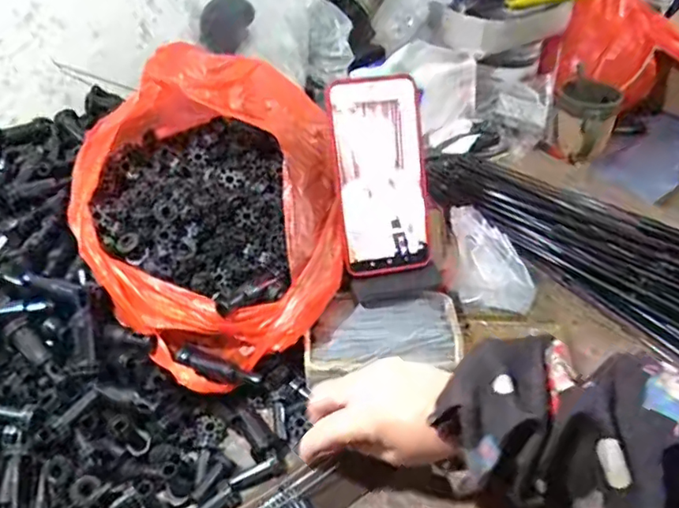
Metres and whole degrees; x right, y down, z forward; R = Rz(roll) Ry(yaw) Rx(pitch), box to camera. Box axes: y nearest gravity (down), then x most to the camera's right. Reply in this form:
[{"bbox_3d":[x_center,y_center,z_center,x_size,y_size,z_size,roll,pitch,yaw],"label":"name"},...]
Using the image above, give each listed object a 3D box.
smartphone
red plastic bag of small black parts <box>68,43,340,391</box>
[{"bbox_3d":[0.035,-0.065,0.482,0.077,0.163,0.011,-8,10,-9],"label":"smartphone"},{"bbox_3d":[-0.112,-0.057,0.484,0.217,0.137,0.267,-25,47,-26],"label":"red plastic bag of small black parts"}]

